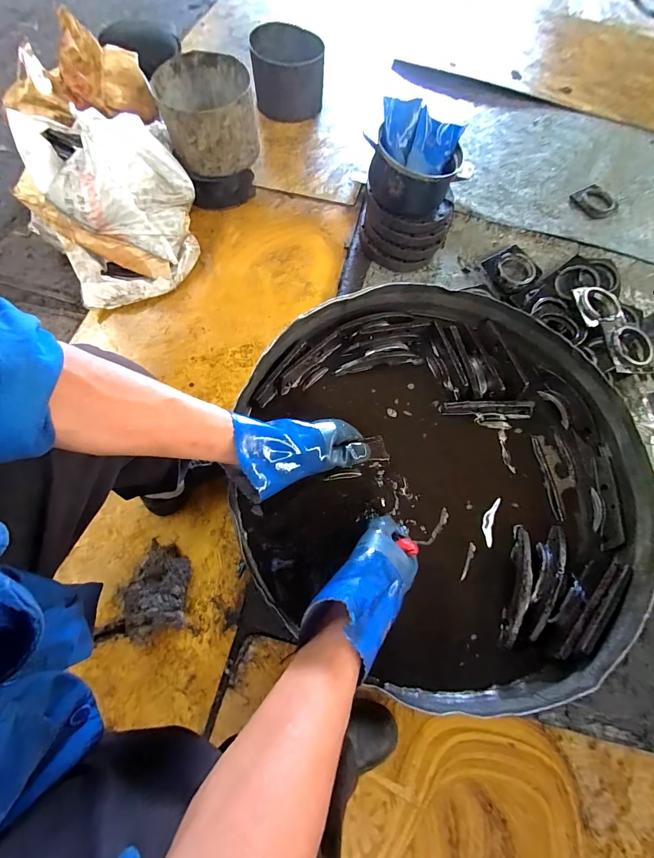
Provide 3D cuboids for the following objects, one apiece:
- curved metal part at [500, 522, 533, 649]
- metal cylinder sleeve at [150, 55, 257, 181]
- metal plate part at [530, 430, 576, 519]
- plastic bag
[{"bbox_3d":[0.251,0.204,0.469,0.018,0.041,0.154,19,68,4],"label":"curved metal part"},{"bbox_3d":[-0.367,-0.966,1.107,0.273,0.184,0.270,-12,69,-8],"label":"metal cylinder sleeve"},{"bbox_3d":[0.351,0.070,0.538,0.051,0.010,0.128,-5,68,-6],"label":"metal plate part"},{"bbox_3d":[-0.630,-0.694,1.026,0.443,0.370,0.553,-22,71,-12],"label":"plastic bag"}]

